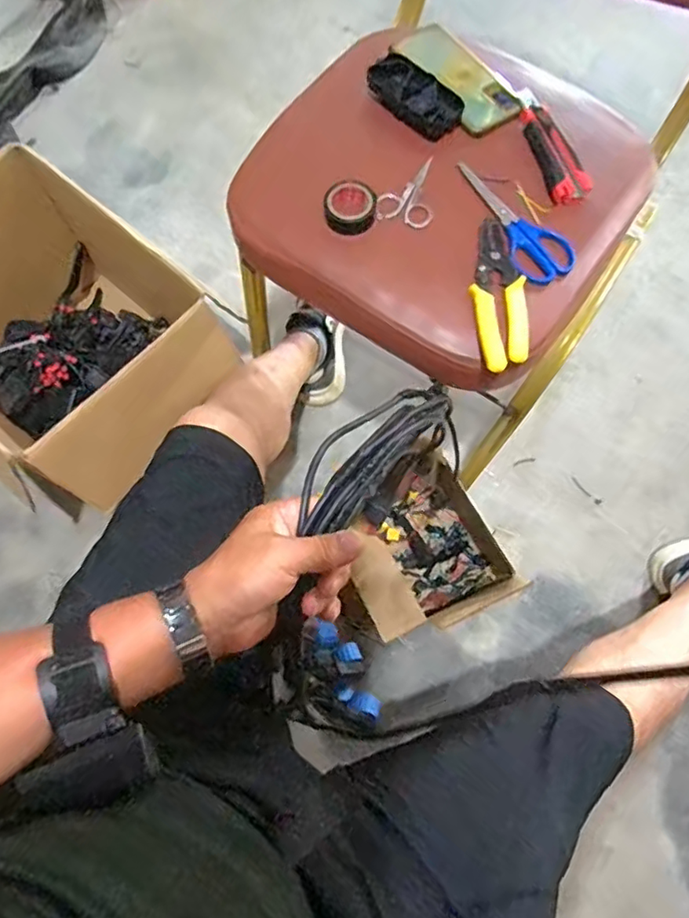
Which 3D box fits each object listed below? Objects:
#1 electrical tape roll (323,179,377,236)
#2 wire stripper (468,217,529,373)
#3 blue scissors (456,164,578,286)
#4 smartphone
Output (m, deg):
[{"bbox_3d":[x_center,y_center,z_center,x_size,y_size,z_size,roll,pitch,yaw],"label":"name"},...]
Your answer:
[{"bbox_3d":[0.006,-0.252,0.554,0.051,0.018,0.051,-1,73,0],"label":"electrical tape roll"},{"bbox_3d":[0.147,-0.162,0.530,0.049,0.016,0.169,3,73,1],"label":"wire stripper"},{"bbox_3d":[0.177,-0.246,0.559,0.065,0.012,0.159,-18,74,-5],"label":"blue scissors"},{"bbox_3d":[0.123,-0.433,0.623,0.077,0.012,0.177,-26,71,-14],"label":"smartphone"}]

